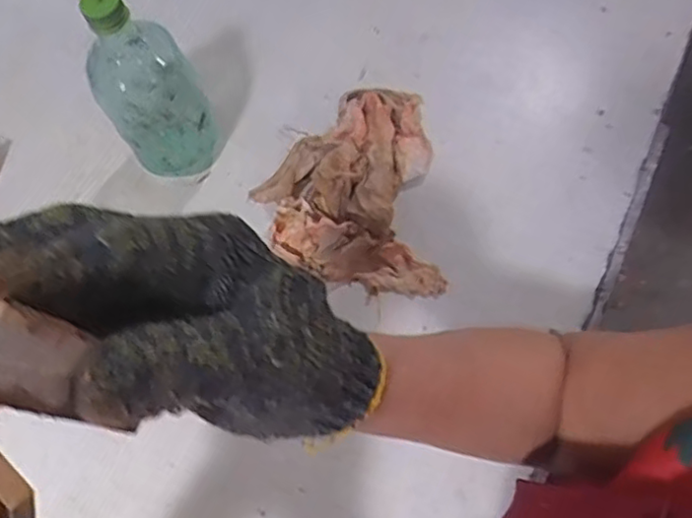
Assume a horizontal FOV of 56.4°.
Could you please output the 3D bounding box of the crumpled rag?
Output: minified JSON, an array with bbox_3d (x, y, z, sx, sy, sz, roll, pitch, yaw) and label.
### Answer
[{"bbox_3d":[-0.002,-0.068,0.603,0.169,0.059,0.206,-4,66,1],"label":"crumpled rag"}]

